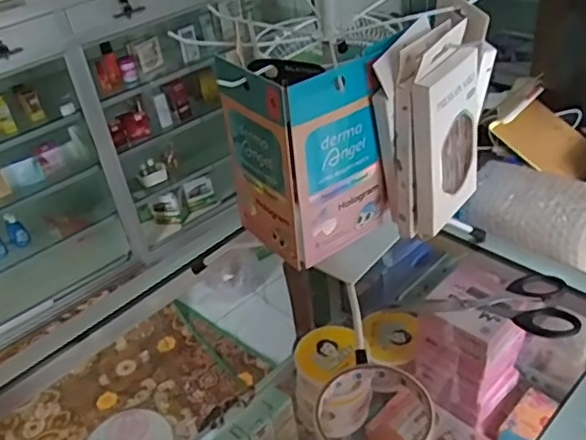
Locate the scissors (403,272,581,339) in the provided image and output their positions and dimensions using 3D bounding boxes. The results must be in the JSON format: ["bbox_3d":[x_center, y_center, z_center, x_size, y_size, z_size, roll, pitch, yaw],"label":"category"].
[{"bbox_3d":[0.167,0.079,0.491,0.129,0.014,0.064,-12,36,-6],"label":"scissors"}]

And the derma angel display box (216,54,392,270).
[{"bbox_3d":[0.006,-0.049,0.429,0.090,0.137,0.076,-31,42,-29],"label":"derma angel display box"}]

